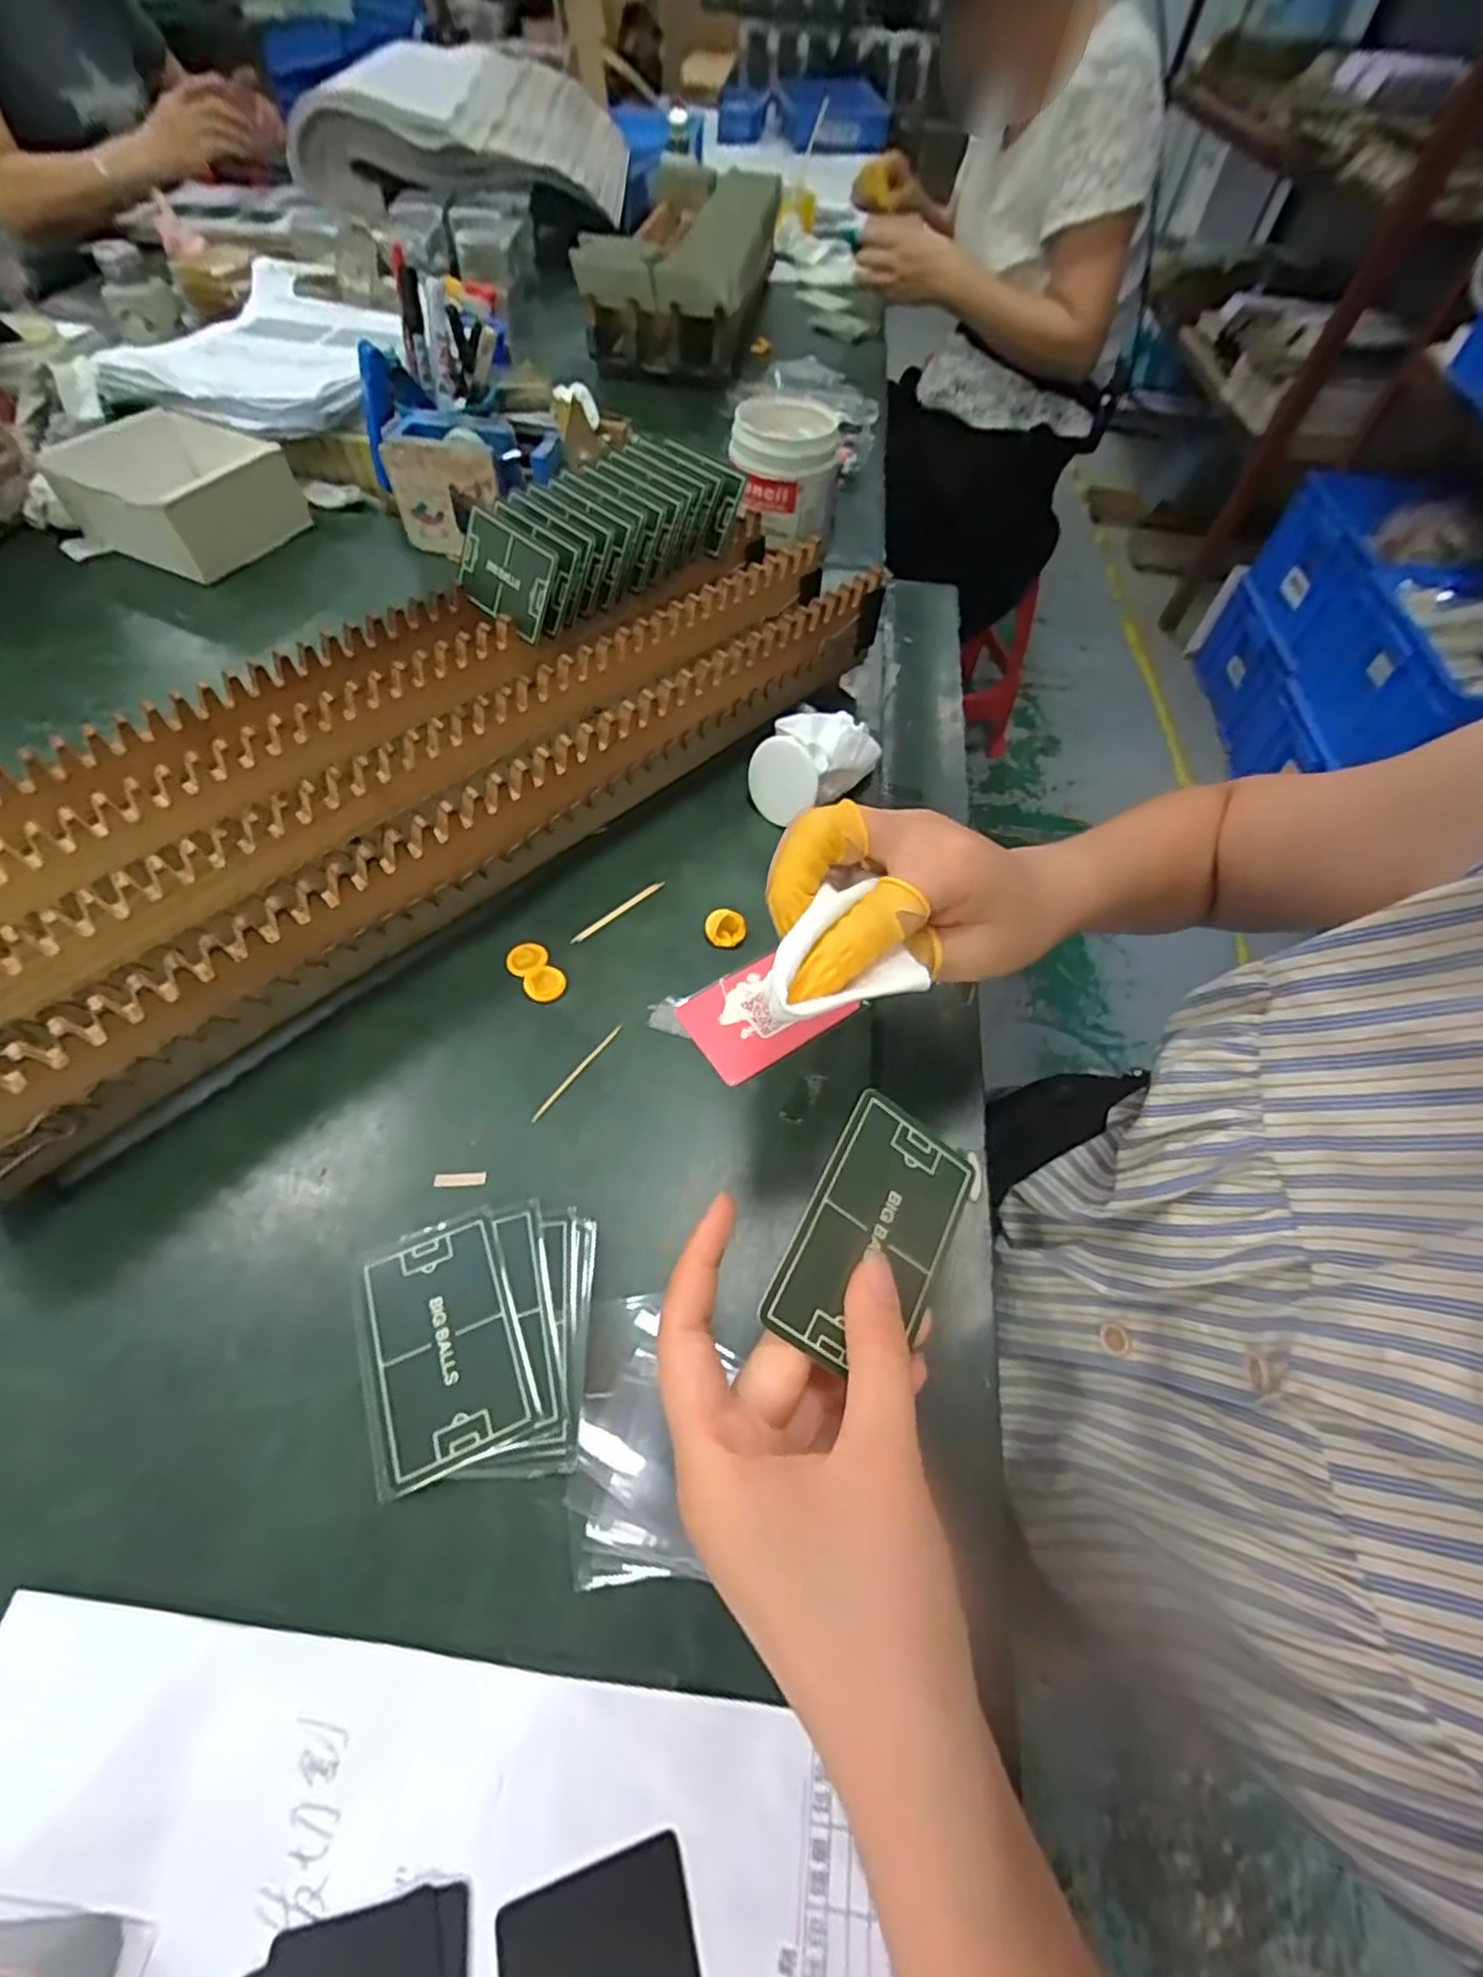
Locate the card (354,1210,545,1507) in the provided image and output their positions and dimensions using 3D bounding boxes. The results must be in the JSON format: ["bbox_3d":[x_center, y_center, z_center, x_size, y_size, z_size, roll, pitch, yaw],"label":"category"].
[{"bbox_3d":[-0.118,0.136,0.275,0.057,0.004,0.087,-19,60,-15],"label":"card"}]

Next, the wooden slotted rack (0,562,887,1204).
[{"bbox_3d":[-0.132,-0.097,0.386,0.076,0.076,0.571,40,65,20],"label":"wooden slotted rack"}]

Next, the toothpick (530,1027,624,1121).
[{"bbox_3d":[-0.081,0.041,0.347,0.004,0.004,0.062,32,62,16],"label":"toothpick"}]

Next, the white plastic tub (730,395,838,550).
[{"bbox_3d":[0.037,-0.459,0.633,0.087,0.099,0.083,1,58,-2],"label":"white plastic tub"}]

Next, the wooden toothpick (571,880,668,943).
[{"bbox_3d":[-0.071,-0.045,0.406,0.066,0.004,0.006,-37,67,-22],"label":"wooden toothpick"}]

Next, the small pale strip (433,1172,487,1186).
[{"bbox_3d":[-0.126,0.084,0.315,0.022,0.004,0.006,-1,58,-4],"label":"small pale strip"}]

